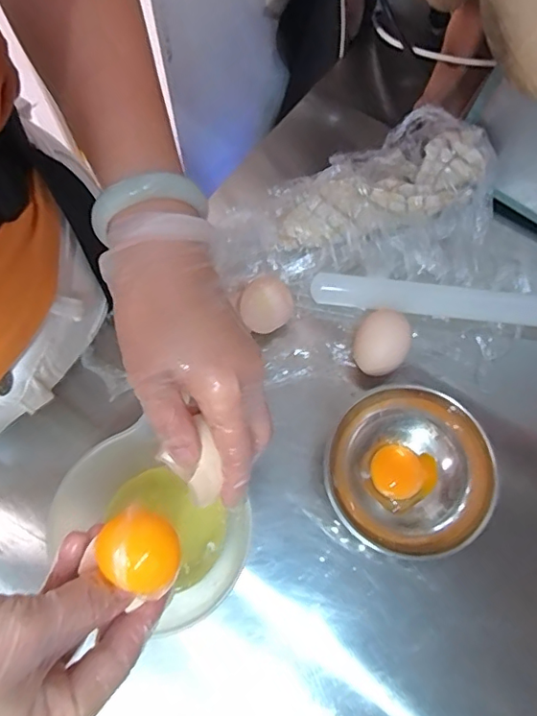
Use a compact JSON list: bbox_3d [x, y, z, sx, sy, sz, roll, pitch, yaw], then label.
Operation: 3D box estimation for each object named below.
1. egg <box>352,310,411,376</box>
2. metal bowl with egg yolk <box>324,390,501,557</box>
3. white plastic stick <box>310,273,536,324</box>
[{"bbox_3d":[0.088,-0.011,0.426,0.041,0.037,0.052,12,71,2],"label":"egg"},{"bbox_3d":[0.094,0.083,0.382,0.107,0.059,0.108,1,71,-2],"label":"metal bowl with egg yolk"},{"bbox_3d":[0.144,-0.048,0.443,0.212,0.025,0.023,7,71,0],"label":"white plastic stick"}]

